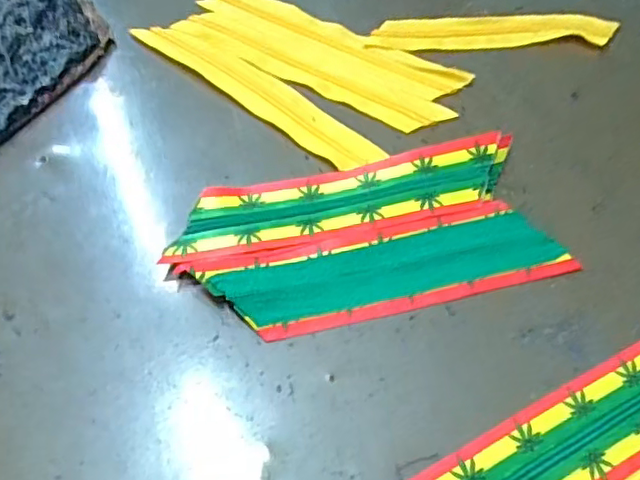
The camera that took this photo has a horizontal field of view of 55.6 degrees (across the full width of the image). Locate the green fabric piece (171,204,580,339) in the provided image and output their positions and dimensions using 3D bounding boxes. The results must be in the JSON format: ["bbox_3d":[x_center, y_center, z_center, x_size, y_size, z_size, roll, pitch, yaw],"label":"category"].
[{"bbox_3d":[0.034,0.014,0.312,0.188,0.012,0.046,-11,61,-10],"label":"green fabric piece"}]

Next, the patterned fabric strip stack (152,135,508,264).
[{"bbox_3d":[0.016,-0.023,0.331,0.190,0.013,0.045,-11,61,-10],"label":"patterned fabric strip stack"}]

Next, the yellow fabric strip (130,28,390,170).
[{"bbox_3d":[-0.040,-0.093,0.372,0.174,0.004,0.029,35,63,15],"label":"yellow fabric strip"}]

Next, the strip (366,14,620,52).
[{"bbox_3d":[0.119,-0.139,0.410,0.169,0.009,0.030,-2,60,-5],"label":"strip"}]

